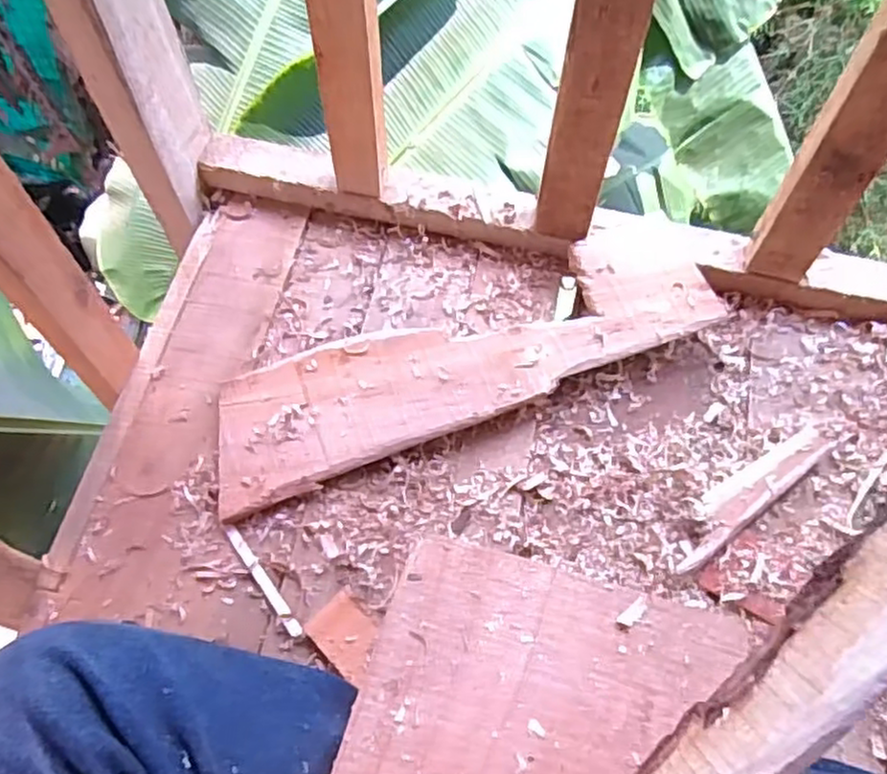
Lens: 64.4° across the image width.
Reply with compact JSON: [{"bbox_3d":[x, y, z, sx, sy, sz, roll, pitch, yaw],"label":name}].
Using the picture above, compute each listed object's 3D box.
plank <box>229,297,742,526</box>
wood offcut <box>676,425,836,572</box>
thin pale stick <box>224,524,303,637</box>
[{"bbox_3d":[0.015,-0.021,0.622,0.438,0.026,0.116,-19,64,-9],"label":"plank"},{"bbox_3d":[0.254,0.084,0.581,0.171,0.024,0.035,-34,67,-16],"label":"wood offcut"},{"bbox_3d":[-0.144,0.152,0.559,0.010,0.006,0.107,-35,67,-16],"label":"thin pale stick"}]

